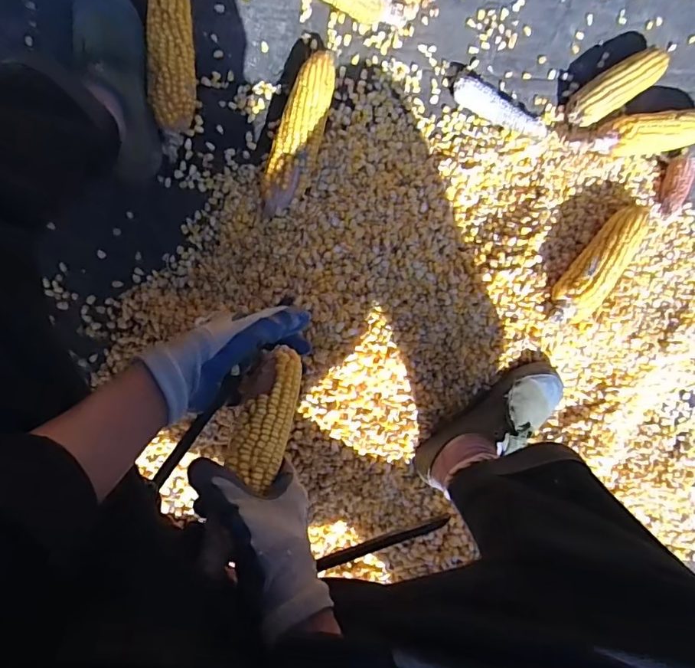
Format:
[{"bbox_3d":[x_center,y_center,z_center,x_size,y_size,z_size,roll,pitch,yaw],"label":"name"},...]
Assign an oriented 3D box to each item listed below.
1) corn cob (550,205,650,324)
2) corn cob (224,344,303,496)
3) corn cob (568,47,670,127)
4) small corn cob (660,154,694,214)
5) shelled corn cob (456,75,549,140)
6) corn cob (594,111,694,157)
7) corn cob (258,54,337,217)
[{"bbox_3d":[0.354,-0.101,0.681,0.058,0.042,0.221,44,73,-6],"label":"corn cob"},{"bbox_3d":[-0.071,0.070,0.423,0.048,0.036,0.114,13,58,-7],"label":"corn cob"},{"bbox_3d":[0.385,-0.354,0.712,0.158,0.049,0.054,-35,97,-5],"label":"corn cob"},{"bbox_3d":[0.493,-0.225,0.745,0.037,0.035,0.085,9,94,-9],"label":"small corn cob"},{"bbox_3d":[0.216,-0.313,0.700,0.145,0.035,0.038,27,91,-10],"label":"shelled corn cob"},{"bbox_3d":[0.446,-0.292,0.720,0.191,0.061,0.053,-9,94,-7],"label":"corn cob"},{"bbox_3d":[-0.063,-0.259,0.652,0.061,0.057,0.221,15,93,-9],"label":"corn cob"}]

